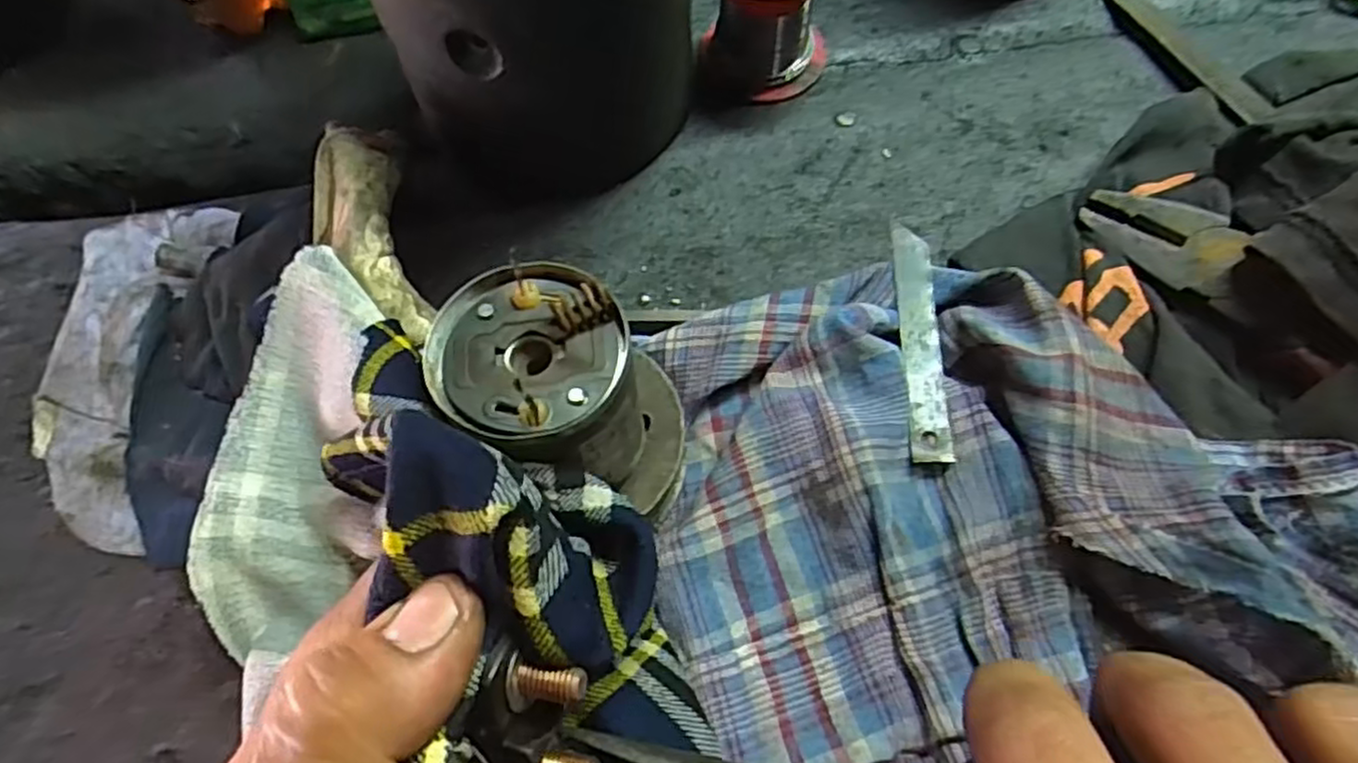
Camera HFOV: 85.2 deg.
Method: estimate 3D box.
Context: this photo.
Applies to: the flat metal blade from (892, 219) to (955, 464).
[{"bbox_3d":[0.080,-0.014,0.246,0.012,0.004,0.086,-5,65,17],"label":"flat metal blade"}]

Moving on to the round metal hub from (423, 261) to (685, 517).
[{"bbox_3d":[-0.031,0.007,0.212,0.062,0.067,0.054,-6,62,-1],"label":"round metal hub"}]

